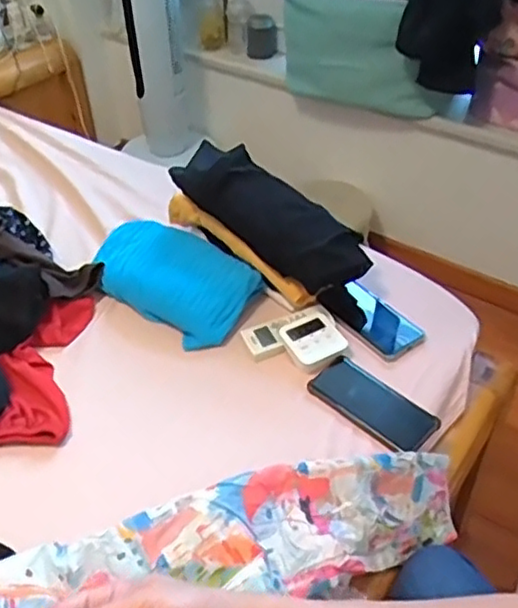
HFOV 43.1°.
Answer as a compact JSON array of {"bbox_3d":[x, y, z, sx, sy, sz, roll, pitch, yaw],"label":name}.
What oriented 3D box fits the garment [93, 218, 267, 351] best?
[{"bbox_3d":[-0.140,-0.052,1.035,0.313,0.045,0.166,29,50,30],"label":"garment"}]

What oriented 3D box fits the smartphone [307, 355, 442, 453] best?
[{"bbox_3d":[0.146,0.124,0.842,0.160,0.006,0.080,32,52,32],"label":"smartphone"}]

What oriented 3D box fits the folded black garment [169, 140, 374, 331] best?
[{"bbox_3d":[0.016,-0.126,1.006,0.371,0.111,0.104,41,55,17],"label":"folded black garment"}]

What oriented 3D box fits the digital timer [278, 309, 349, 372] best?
[{"bbox_3d":[0.071,0.046,0.918,0.075,0.022,0.095,-23,46,-22],"label":"digital timer"}]

